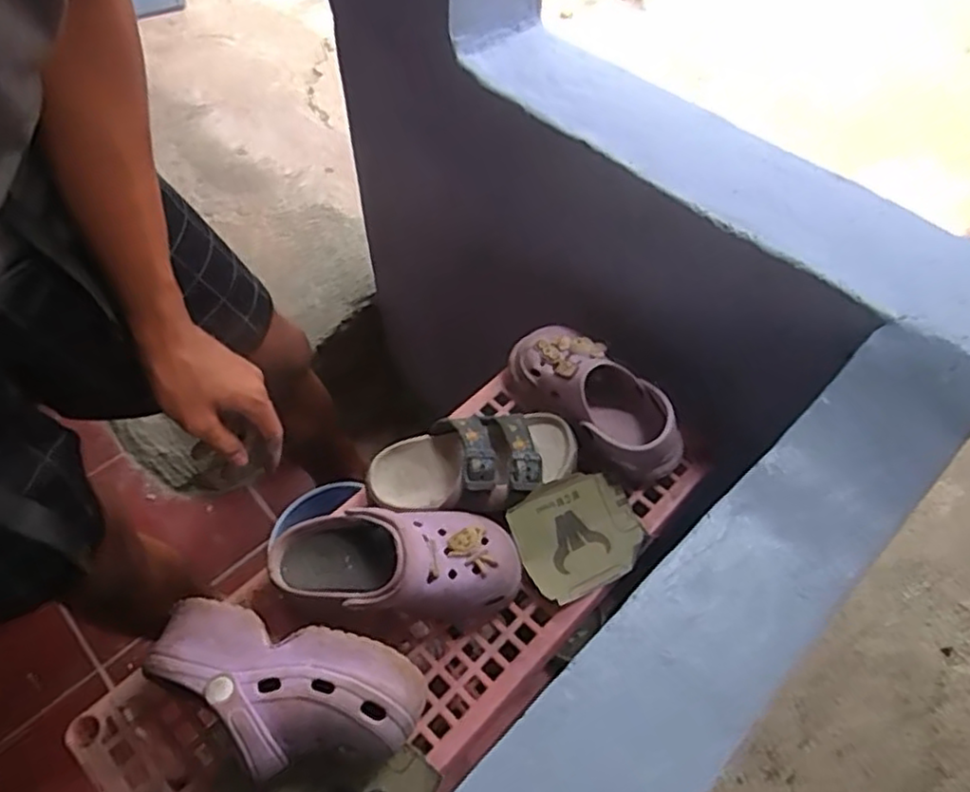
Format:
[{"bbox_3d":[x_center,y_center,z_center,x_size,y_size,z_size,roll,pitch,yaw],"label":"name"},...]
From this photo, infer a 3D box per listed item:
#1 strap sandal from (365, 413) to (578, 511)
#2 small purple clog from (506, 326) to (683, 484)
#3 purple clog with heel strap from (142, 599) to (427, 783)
[{"bbox_3d":[-0.009,0.055,0.592,0.189,0.048,0.085,-13,56,-9],"label":"strap sandal"},{"bbox_3d":[0.101,0.003,0.638,0.083,0.065,0.188,-38,63,-24],"label":"small purple clog"},{"bbox_3d":[-0.142,0.212,0.475,0.193,0.084,0.093,11,55,7],"label":"purple clog with heel strap"}]

